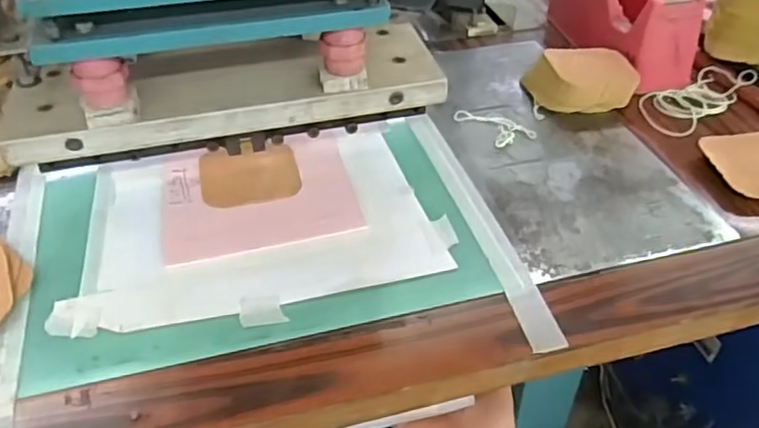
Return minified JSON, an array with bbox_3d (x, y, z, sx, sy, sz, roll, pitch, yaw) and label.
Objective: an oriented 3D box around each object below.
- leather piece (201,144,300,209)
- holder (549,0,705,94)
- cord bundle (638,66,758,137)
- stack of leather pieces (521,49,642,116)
[{"bbox_3d":[-0.111,-0.035,0.548,0.081,0.005,0.075,-8,42,-9],"label":"leather piece"},{"bbox_3d":[0.262,-0.222,0.695,0.077,0.086,0.199,-8,42,-9],"label":"holder"},{"bbox_3d":[0.314,-0.120,0.641,0.139,0.018,0.063,-27,48,-27],"label":"cord bundle"},{"bbox_3d":[0.200,-0.135,0.636,0.094,0.035,0.081,-11,43,-12],"label":"stack of leather pieces"}]

